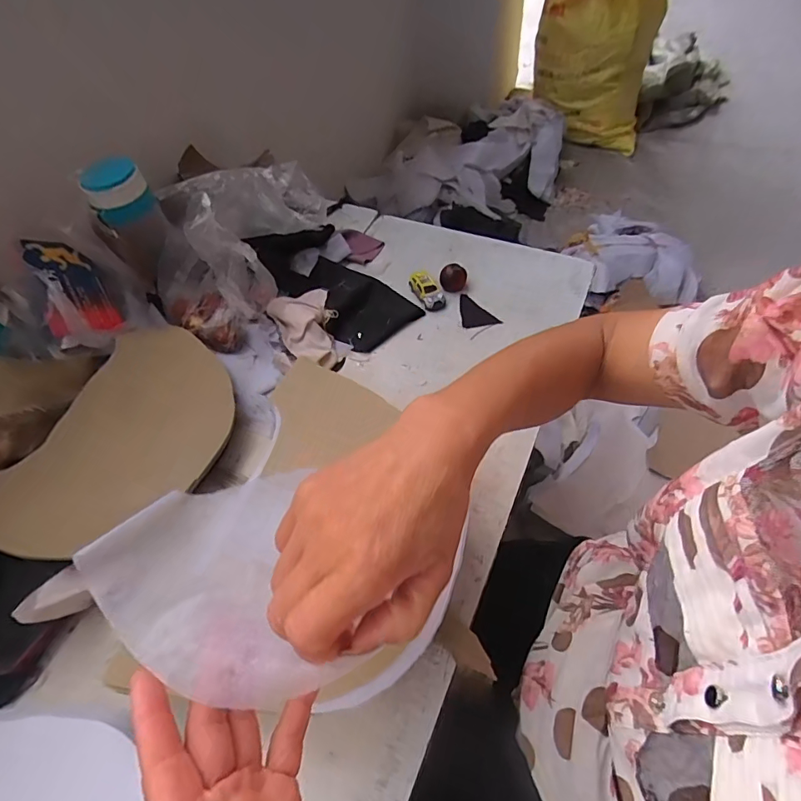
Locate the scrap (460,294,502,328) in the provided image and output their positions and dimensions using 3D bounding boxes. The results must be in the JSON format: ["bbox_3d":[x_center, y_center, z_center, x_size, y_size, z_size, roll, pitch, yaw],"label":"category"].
[{"bbox_3d":[0.099,-0.119,0.606,0.048,0.004,0.060,-10,55,-1],"label":"scrap"}]

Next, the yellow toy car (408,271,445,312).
[{"bbox_3d":[0.034,-0.146,0.611,0.027,0.025,0.063,-31,58,-15],"label":"yellow toy car"}]

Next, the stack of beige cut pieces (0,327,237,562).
[{"bbox_3d":[-0.286,0.049,0.485,0.149,0.026,0.262,40,74,-11],"label":"stack of beige cut pieces"}]

